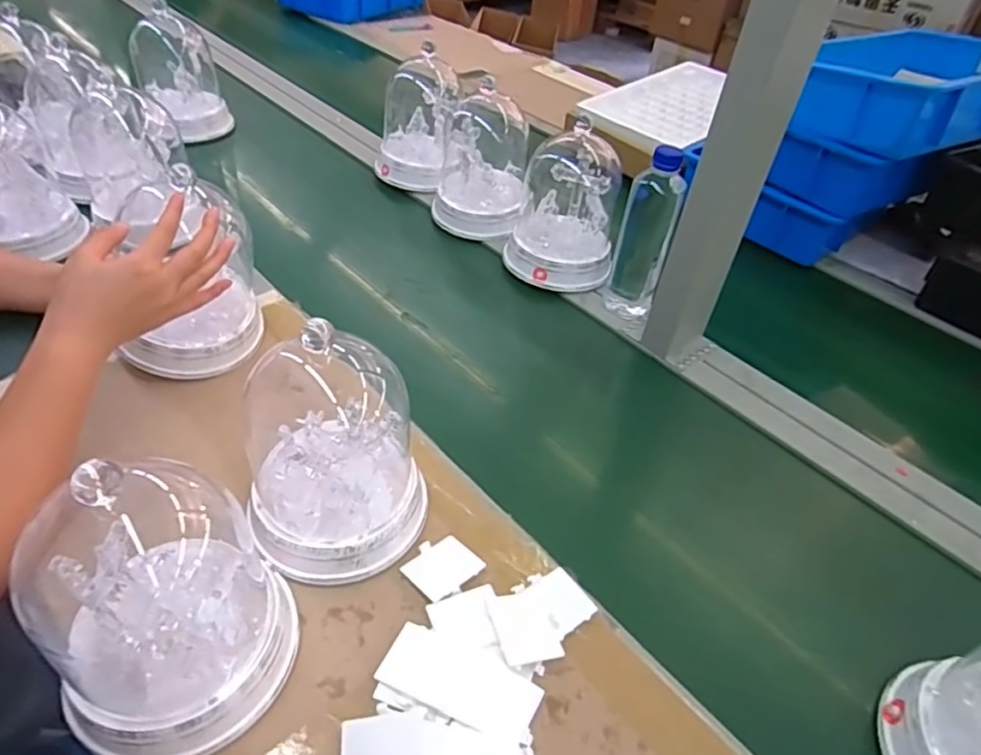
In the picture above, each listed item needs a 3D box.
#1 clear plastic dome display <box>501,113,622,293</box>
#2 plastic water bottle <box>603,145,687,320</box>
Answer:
[{"bbox_3d":[0.096,-0.216,0.831,0.141,0.185,0.124,6,43,0],"label":"clear plastic dome display"},{"bbox_3d":[0.186,-0.169,0.760,0.053,0.207,0.062,8,43,3],"label":"plastic water bottle"}]

